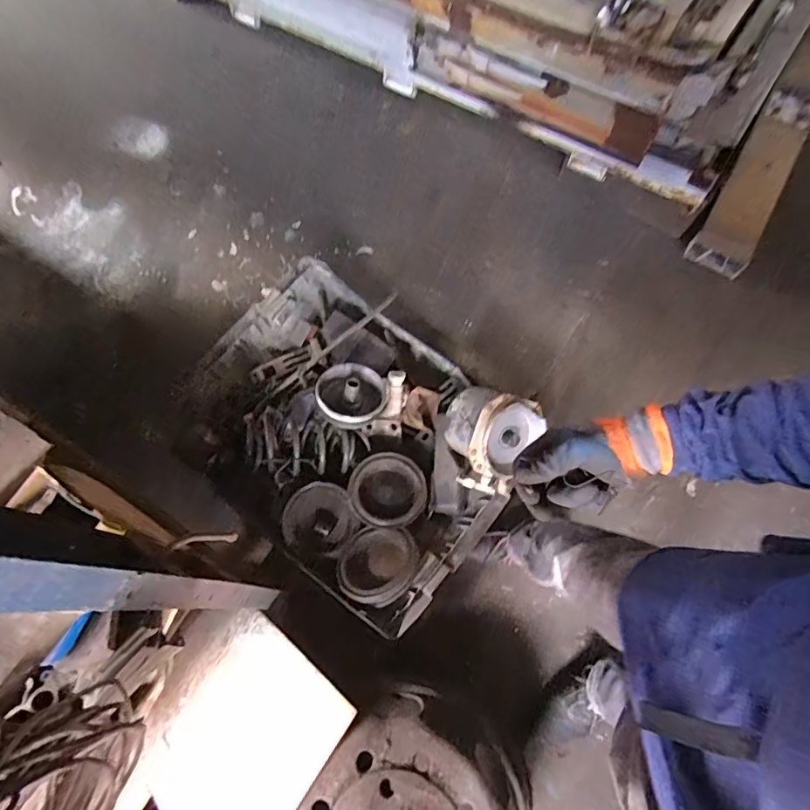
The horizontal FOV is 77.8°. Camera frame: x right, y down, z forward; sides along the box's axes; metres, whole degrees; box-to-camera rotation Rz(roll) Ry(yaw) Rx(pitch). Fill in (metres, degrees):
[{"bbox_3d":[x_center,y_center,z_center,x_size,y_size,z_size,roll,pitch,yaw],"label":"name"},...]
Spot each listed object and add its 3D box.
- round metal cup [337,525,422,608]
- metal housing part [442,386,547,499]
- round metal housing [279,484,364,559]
[{"bbox_3d":[-0.067,0.383,1.219,0.183,0.104,0.177,0,69,-1],"label":"round metal cup"},{"bbox_3d":[0.219,0.083,1.298,0.197,0.184,0.249,10,101,-23],"label":"metal housing part"},{"bbox_3d":[-0.215,0.297,1.292,0.193,0.056,0.183,9,69,2],"label":"round metal housing"}]

